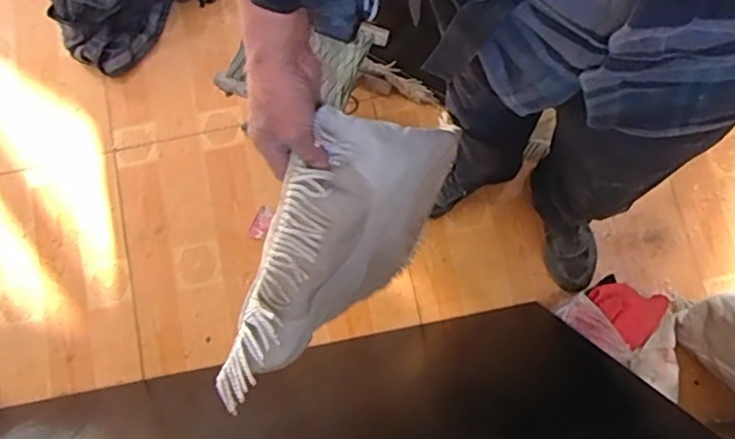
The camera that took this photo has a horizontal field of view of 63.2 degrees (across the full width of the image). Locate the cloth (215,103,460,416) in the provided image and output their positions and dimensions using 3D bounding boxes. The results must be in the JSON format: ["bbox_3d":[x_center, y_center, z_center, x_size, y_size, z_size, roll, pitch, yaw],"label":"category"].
[{"bbox_3d":[-0.028,0.036,0.634,0.125,0.224,0.349,24,81,6],"label":"cloth"}]

